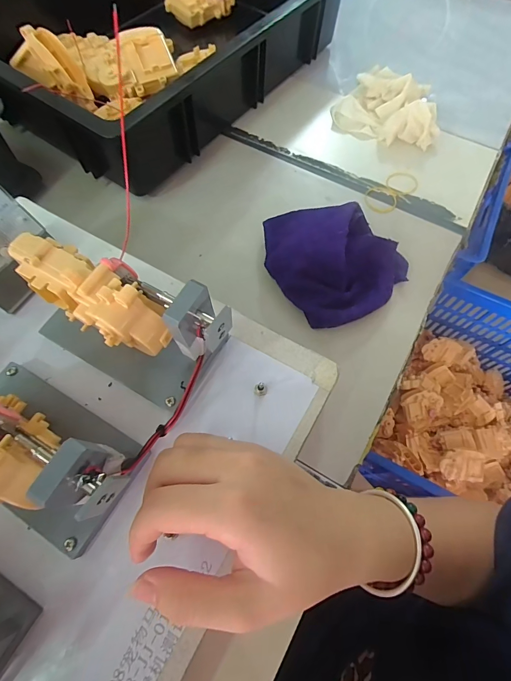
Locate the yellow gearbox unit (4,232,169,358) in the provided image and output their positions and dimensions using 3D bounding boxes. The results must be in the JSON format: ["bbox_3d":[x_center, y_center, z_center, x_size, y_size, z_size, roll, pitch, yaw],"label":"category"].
[{"bbox_3d":[-0.094,-0.028,0.202,0.096,0.038,0.039,35,71,14],"label":"yellow gearbox unit"}]

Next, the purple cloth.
[{"bbox_3d":[0.076,-0.088,0.339,0.130,0.044,0.132,-30,70,-12],"label":"purple cloth"}]

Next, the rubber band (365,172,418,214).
[{"bbox_3d":[0.160,-0.173,0.405,0.080,0.004,0.039,-37,72,-14],"label":"rubber band"}]

